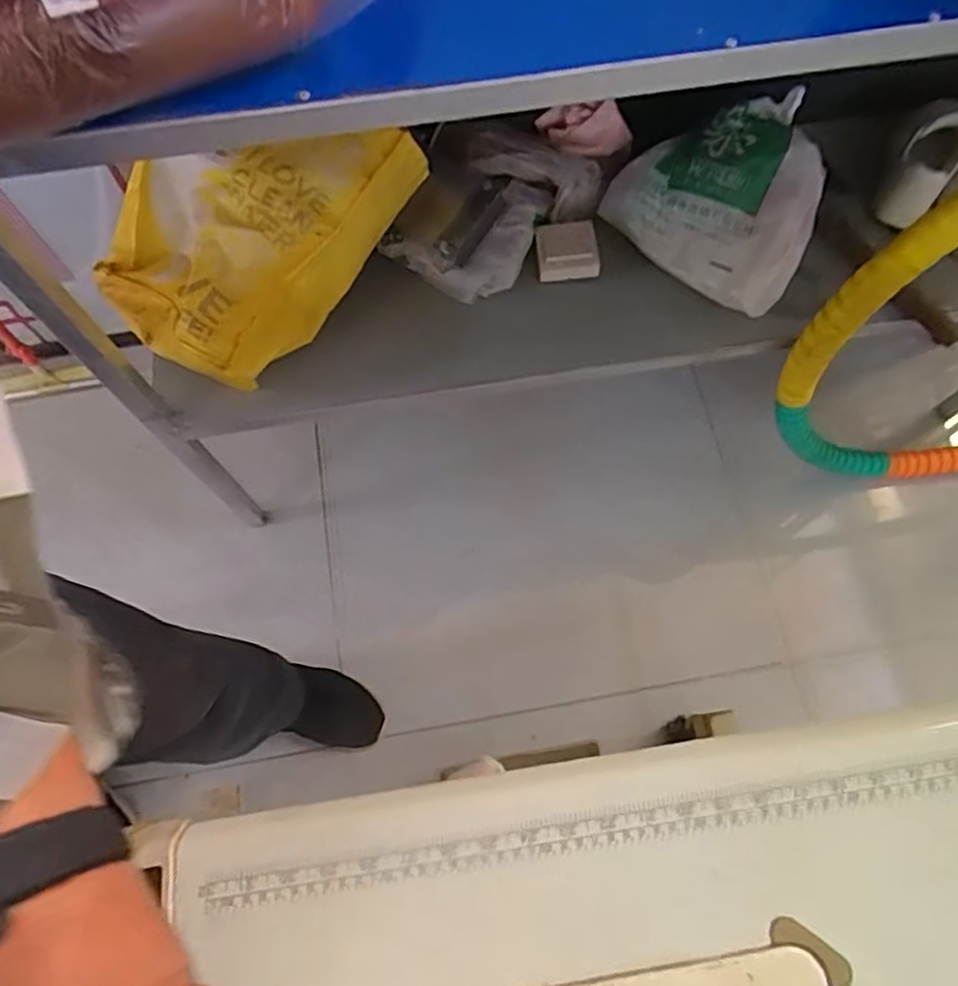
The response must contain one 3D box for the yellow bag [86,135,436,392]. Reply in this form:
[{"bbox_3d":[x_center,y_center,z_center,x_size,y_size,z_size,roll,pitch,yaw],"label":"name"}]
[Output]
[{"bbox_3d":[-0.283,-0.281,0.859,0.421,0.168,0.246,-3,71,0],"label":"yellow bag"}]

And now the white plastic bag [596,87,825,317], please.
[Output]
[{"bbox_3d":[0.351,-0.406,0.957,0.225,0.154,0.279,-40,75,-12],"label":"white plastic bag"}]

